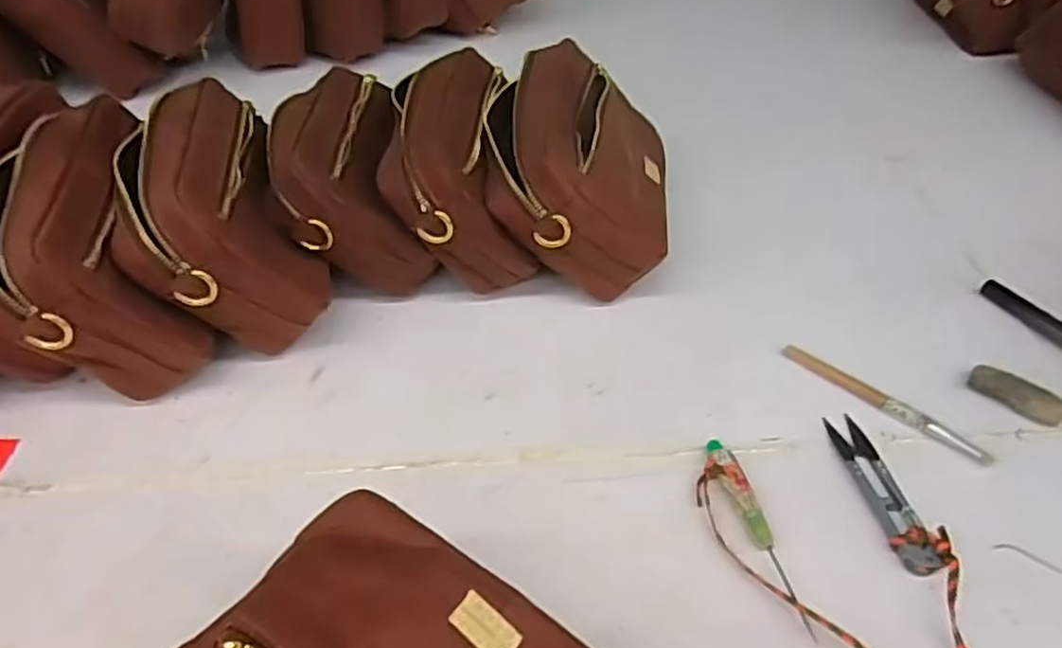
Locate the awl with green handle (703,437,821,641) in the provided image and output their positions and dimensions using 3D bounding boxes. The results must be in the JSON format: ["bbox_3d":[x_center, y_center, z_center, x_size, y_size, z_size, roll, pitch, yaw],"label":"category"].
[{"bbox_3d":[0.118,0.105,0.381,0.017,0.010,0.114,-12,42,-12],"label":"awl with green handle"}]

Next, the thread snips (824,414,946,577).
[{"bbox_3d":[0.191,0.088,0.400,0.024,0.011,0.101,-6,41,-5],"label":"thread snips"}]

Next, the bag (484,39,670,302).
[{"bbox_3d":[0.034,-0.117,0.540,0.141,0.075,0.195,30,42,-20],"label":"bag"}]

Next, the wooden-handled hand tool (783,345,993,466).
[{"bbox_3d":[0.211,0.047,0.448,0.013,0.008,0.127,-31,49,-30],"label":"wooden-handled hand tool"}]

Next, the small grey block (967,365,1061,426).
[{"bbox_3d":[0.295,0.043,0.450,0.054,0.012,0.017,31,50,32],"label":"small grey block"}]

